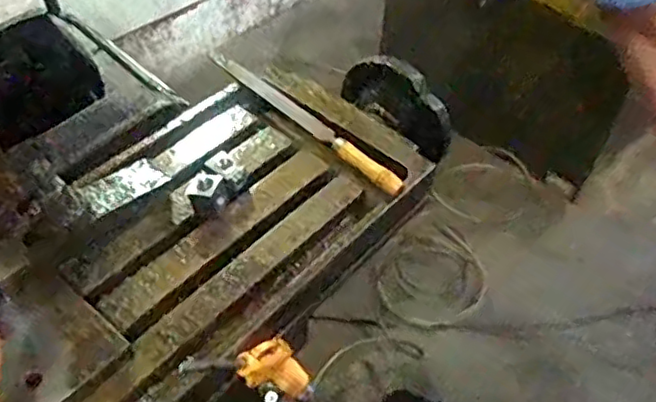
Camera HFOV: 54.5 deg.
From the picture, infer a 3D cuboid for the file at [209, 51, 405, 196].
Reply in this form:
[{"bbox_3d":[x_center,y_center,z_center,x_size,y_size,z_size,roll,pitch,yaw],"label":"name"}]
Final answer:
[{"bbox_3d":[-0.028,-0.089,0.662,0.020,0.018,0.278,-35,59,-29],"label":"file"}]

